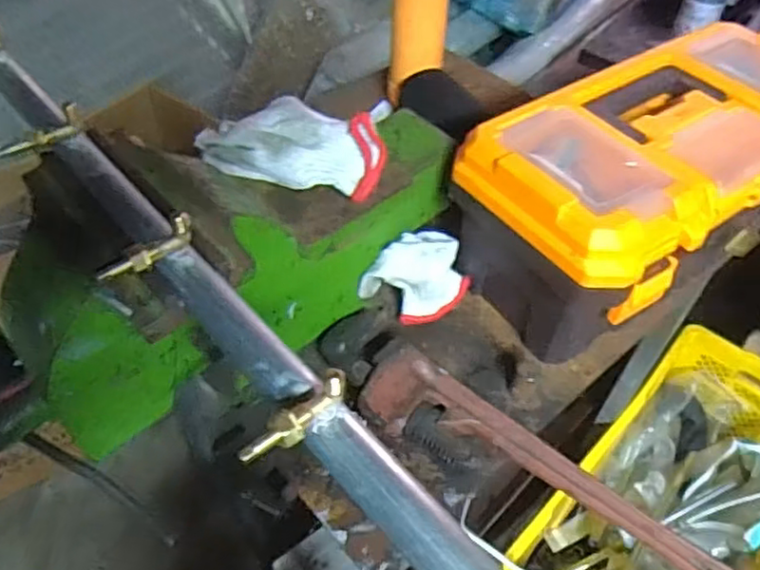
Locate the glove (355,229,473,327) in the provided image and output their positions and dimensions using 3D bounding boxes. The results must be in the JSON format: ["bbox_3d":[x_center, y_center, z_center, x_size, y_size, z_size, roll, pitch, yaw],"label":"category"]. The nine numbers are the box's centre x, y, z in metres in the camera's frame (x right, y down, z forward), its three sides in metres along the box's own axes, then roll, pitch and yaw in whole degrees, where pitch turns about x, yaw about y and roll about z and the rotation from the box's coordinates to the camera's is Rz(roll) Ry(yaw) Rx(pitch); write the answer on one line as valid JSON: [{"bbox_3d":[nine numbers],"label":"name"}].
[{"bbox_3d":[0.042,-0.008,0.704,0.067,0.084,0.108,35,57,24],"label":"glove"}]

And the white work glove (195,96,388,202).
[{"bbox_3d":[-0.080,-0.132,0.614,0.172,0.037,0.094,21,52,15],"label":"white work glove"}]

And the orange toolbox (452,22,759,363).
[{"bbox_3d":[0.290,-0.100,0.716,0.412,0.197,0.205,-27,56,-23],"label":"orange toolbox"}]

